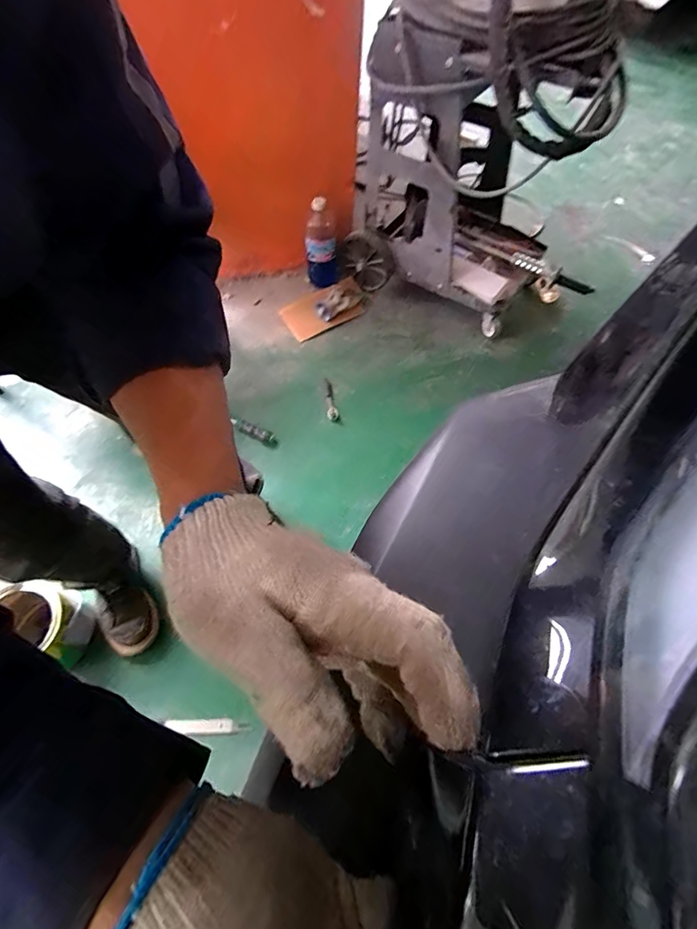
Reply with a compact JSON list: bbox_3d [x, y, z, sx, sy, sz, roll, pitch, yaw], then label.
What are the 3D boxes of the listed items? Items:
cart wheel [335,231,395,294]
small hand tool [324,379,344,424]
[{"bbox_3d":[0.057,-0.677,1.420,0.201,0.172,0.046,18,62,6],"label":"cart wheel"},{"bbox_3d":[-0.055,-0.187,1.261,0.036,0.011,0.158,-13,63,-10],"label":"small hand tool"}]

